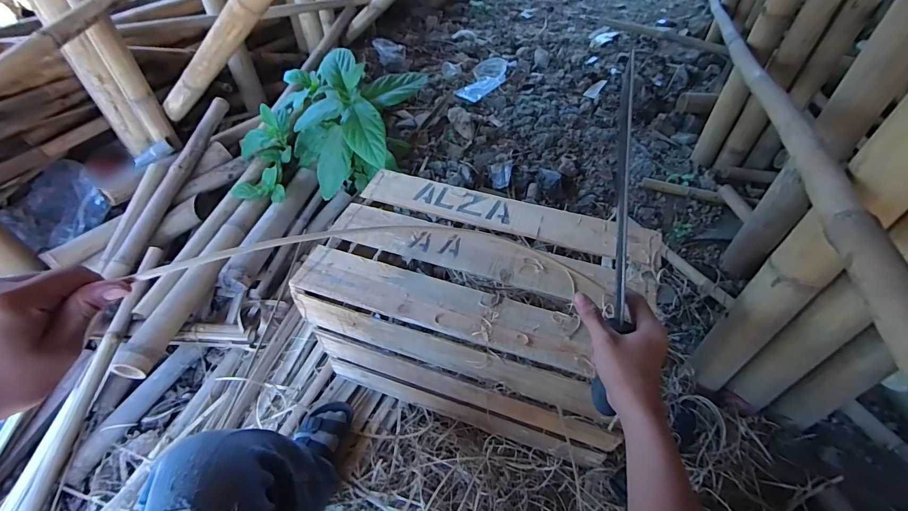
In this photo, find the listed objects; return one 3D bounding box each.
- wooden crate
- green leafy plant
[{"bbox_3d":[0.044,0.107,0.813,0.568,0.338,0.349,17,50,13],"label":"wooden crate"},{"bbox_3d":[-0.418,-0.372,1.221,0.525,0.333,0.446,16,50,12],"label":"green leafy plant"}]

